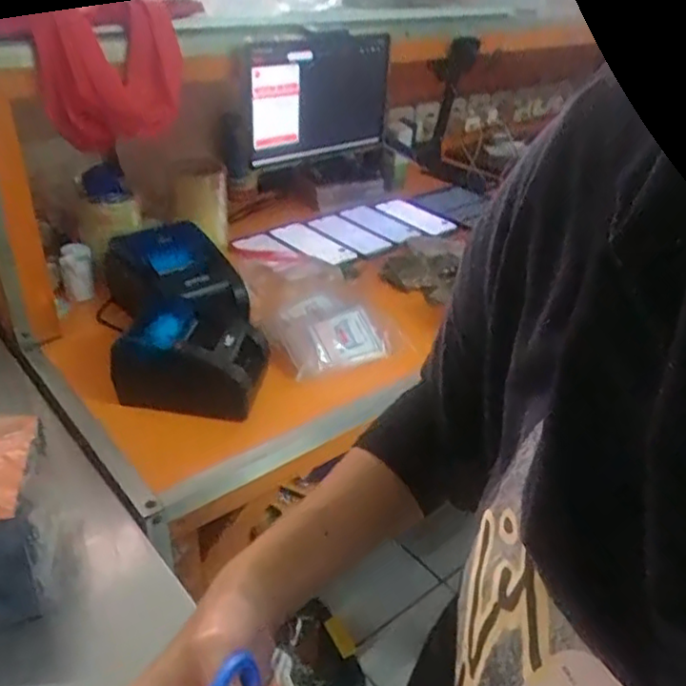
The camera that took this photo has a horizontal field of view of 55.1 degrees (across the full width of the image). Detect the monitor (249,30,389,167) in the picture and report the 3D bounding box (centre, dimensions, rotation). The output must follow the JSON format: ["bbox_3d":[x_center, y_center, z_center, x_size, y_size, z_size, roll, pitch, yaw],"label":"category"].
[{"bbox_3d":[-0.027,-0.355,0.940,0.256,0.157,0.030,-23,27,-35],"label":"monitor"}]

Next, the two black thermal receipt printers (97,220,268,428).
[{"bbox_3d":[-0.207,-0.038,0.837,0.182,0.093,0.341,-7,34,-16],"label":"two black thermal receipt printers"}]

